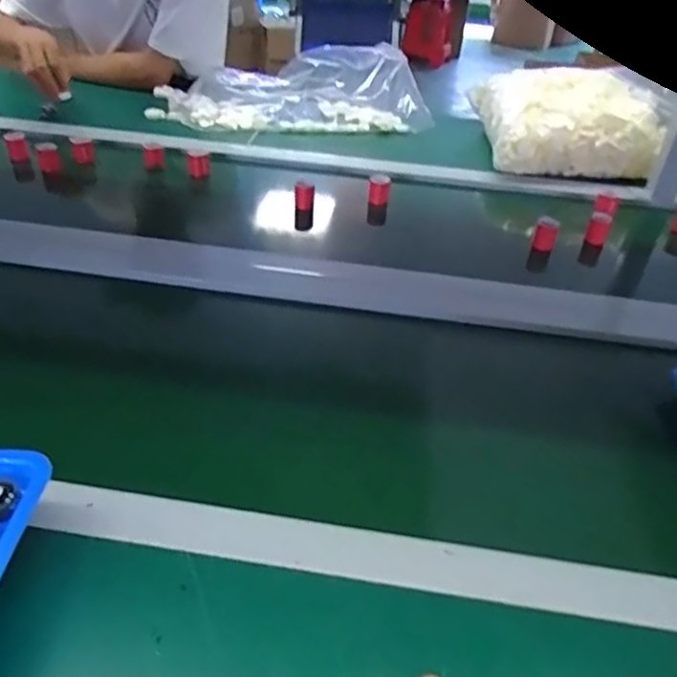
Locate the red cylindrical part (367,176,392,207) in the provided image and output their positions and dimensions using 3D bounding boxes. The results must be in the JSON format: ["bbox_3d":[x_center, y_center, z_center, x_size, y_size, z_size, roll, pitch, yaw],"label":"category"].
[{"bbox_3d":[0.063,-0.225,0.924,0.031,0.034,0.038,7,36,5],"label":"red cylindrical part"}]

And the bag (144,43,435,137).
[{"bbox_3d":[-0.098,-0.486,1.177,0.519,0.103,0.186,-1,36,-7],"label":"bag"}]

